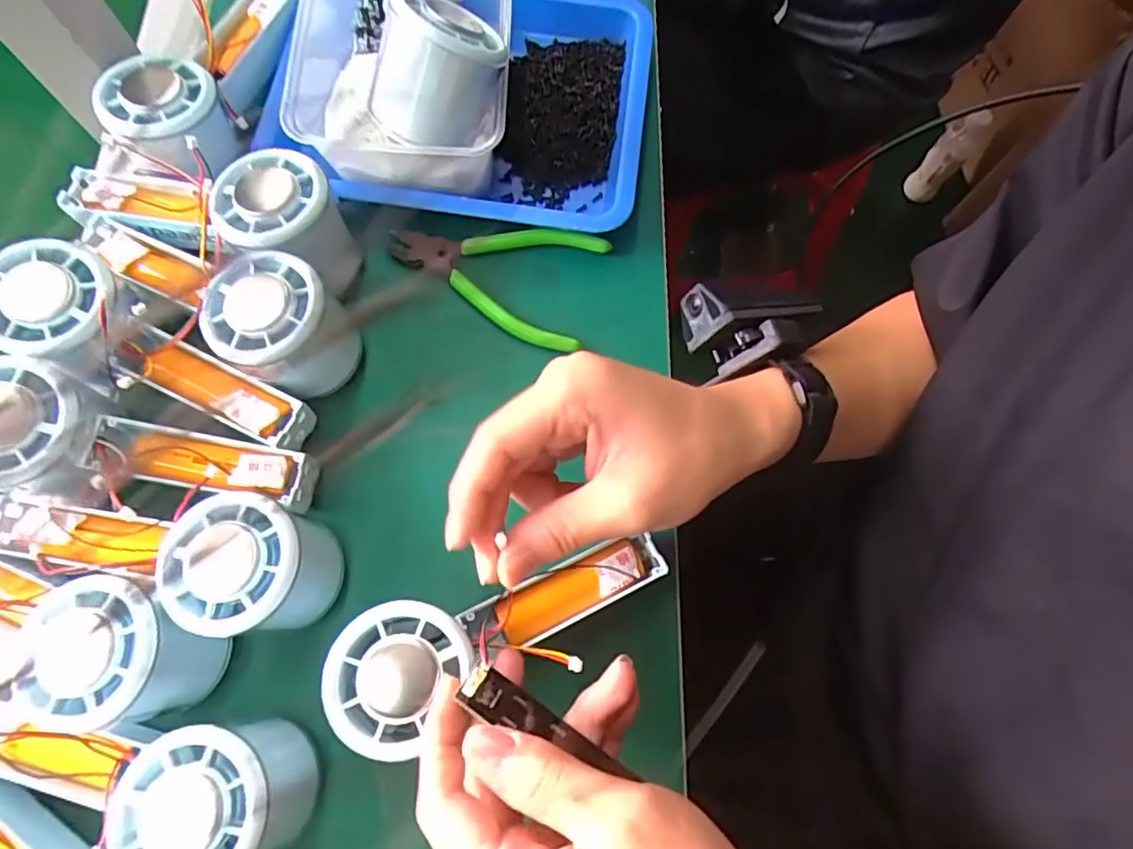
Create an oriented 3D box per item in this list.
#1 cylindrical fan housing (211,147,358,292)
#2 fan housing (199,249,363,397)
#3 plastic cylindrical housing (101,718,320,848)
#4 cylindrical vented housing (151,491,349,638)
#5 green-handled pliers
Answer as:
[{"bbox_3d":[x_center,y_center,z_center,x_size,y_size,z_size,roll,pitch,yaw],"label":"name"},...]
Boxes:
[{"bbox_3d":[-0.145,-0.102,0.334,0.055,0.056,0.061,-35,77,-11],"label":"cylindrical fan housing"},{"bbox_3d":[-0.141,-0.046,0.316,0.062,0.055,0.058,39,76,10],"label":"fan housing"},{"bbox_3d":[-0.141,0.152,0.260,0.054,0.063,0.055,0,73,-1],"label":"plastic cylindrical housing"},{"bbox_3d":[-0.140,0.064,0.284,0.055,0.057,0.055,0,73,-1],"label":"cylindrical vented housing"},{"bbox_3d":[-0.043,-0.082,0.358,0.122,0.012,0.067,7,73,1],"label":"green-handled pliers"}]

